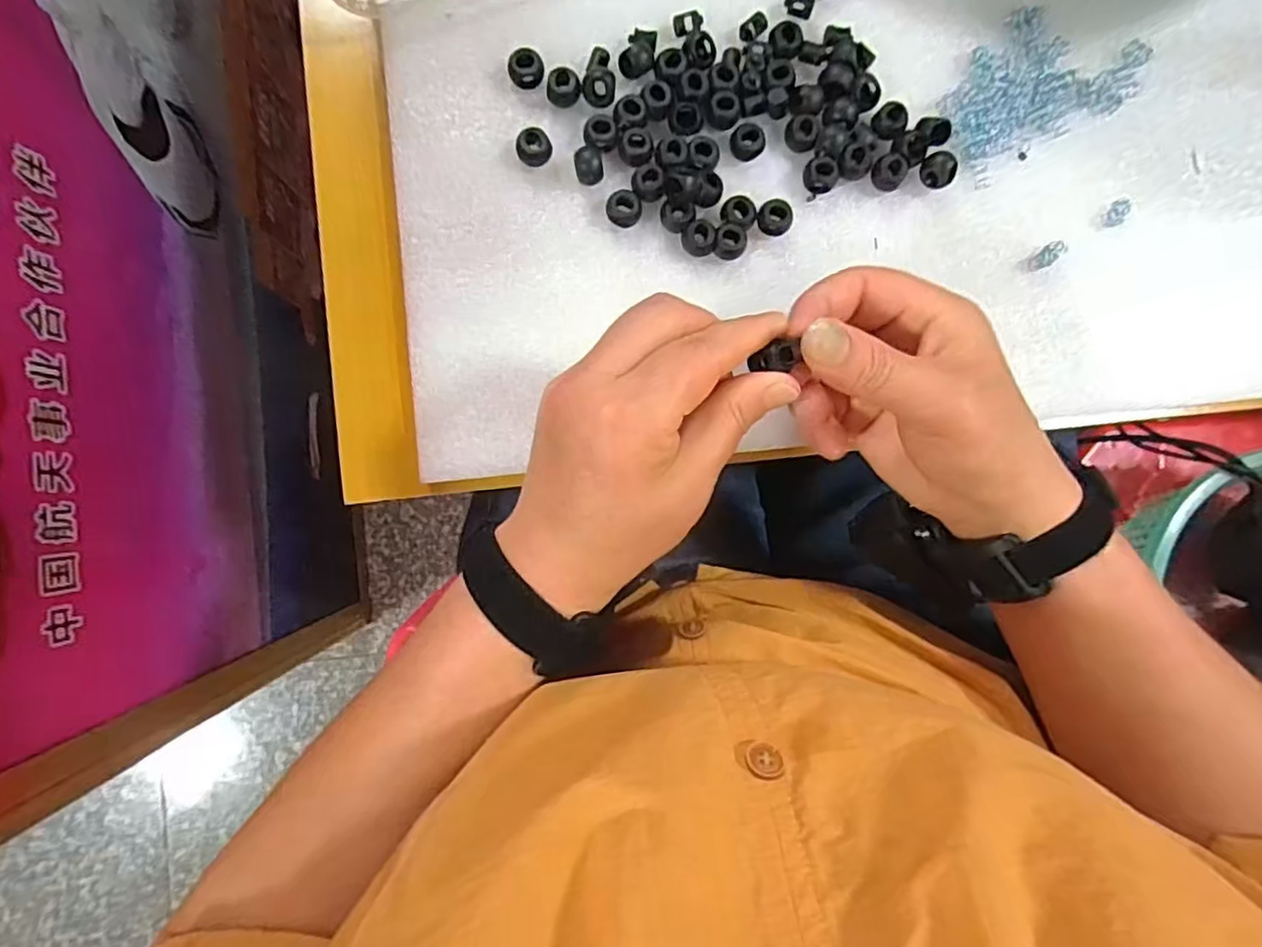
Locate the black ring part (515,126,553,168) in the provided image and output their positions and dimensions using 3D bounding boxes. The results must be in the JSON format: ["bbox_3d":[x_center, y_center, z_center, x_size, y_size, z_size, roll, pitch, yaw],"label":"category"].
[{"bbox_3d":[-0.049,-0.164,0.326,0.016,0.012,0.015,0,88,-3],"label":"black ring part"}]

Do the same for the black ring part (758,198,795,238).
[{"bbox_3d":[0.074,-0.132,0.333,0.018,0.010,0.016,36,87,-1],"label":"black ring part"}]

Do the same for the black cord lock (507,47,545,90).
[{"bbox_3d":[-0.053,-0.205,0.327,0.017,0.011,0.015,-8,89,-3],"label":"black cord lock"}]

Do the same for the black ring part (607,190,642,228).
[{"bbox_3d":[-0.003,-0.134,0.328,0.017,0.010,0.015,9,88,-2],"label":"black ring part"}]

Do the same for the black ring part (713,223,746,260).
[{"bbox_3d":[0.051,-0.119,0.332,0.015,0.010,0.017,7,88,-2],"label":"black ring part"}]

